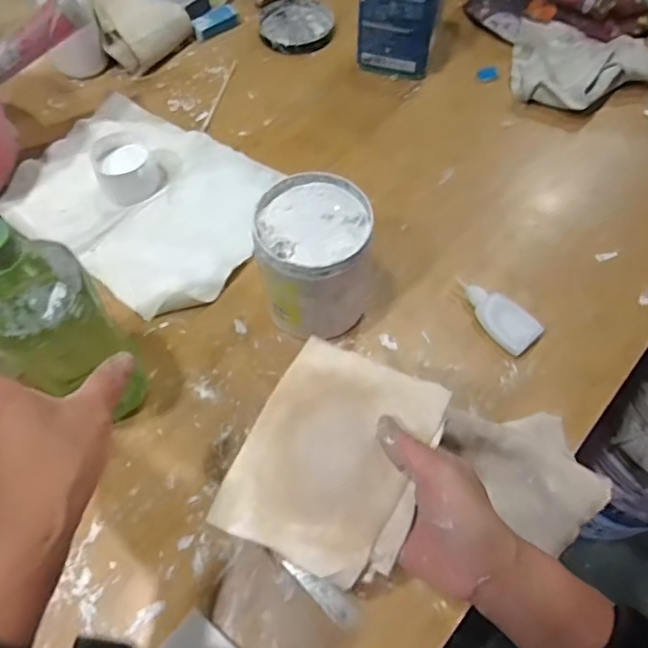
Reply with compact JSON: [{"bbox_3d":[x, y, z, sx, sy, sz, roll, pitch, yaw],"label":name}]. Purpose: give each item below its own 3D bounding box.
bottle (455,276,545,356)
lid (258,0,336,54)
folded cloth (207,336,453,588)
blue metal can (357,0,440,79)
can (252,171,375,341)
[{"bbox_3d":[0.164,-0.015,0.540,0.043,0.020,0.090,-31,67,-16],"label":"bottle"},{"bbox_3d":[-0.036,-0.393,0.755,0.096,0.012,0.110,-6,62,-5],"label":"lid"},{"bbox_3d":[0.008,0.086,0.371,0.112,0.019,0.135,23,81,7],"label":"folded cloth"},{"bbox_3d":[0.091,-0.377,0.675,0.091,0.125,0.096,9,62,3],"label":"blue metal can"},{"bbox_3d":[-0.007,-0.057,0.511,0.092,0.114,0.099,1,62,-1],"label":"can"}]

